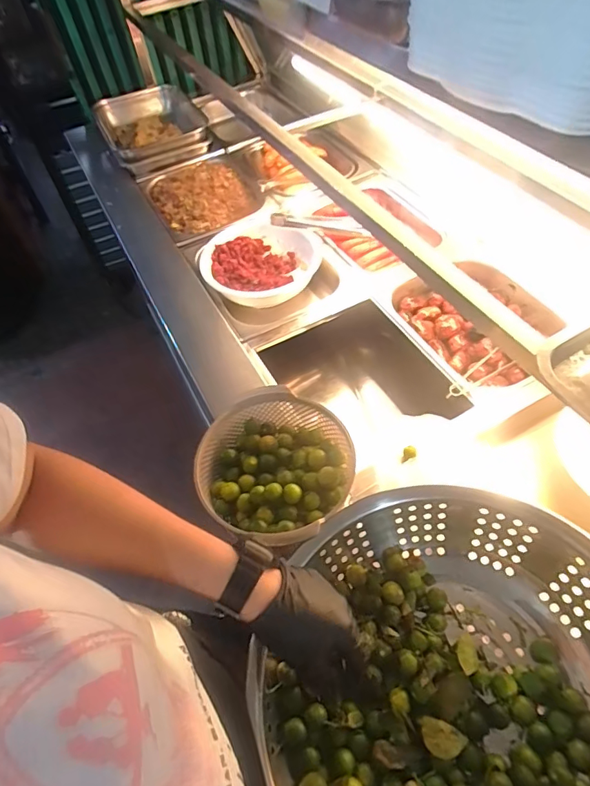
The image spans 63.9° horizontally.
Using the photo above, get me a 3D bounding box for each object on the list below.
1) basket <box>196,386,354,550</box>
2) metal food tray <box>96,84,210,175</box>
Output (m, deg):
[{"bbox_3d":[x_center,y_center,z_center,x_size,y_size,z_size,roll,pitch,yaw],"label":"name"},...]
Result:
[{"bbox_3d":[-0.024,0.092,0.602,0.182,0.068,0.188,-2,54,3],"label":"basket"},{"bbox_3d":[-0.404,-0.779,1.380,0.302,0.099,0.388,-22,55,-11],"label":"metal food tray"}]

